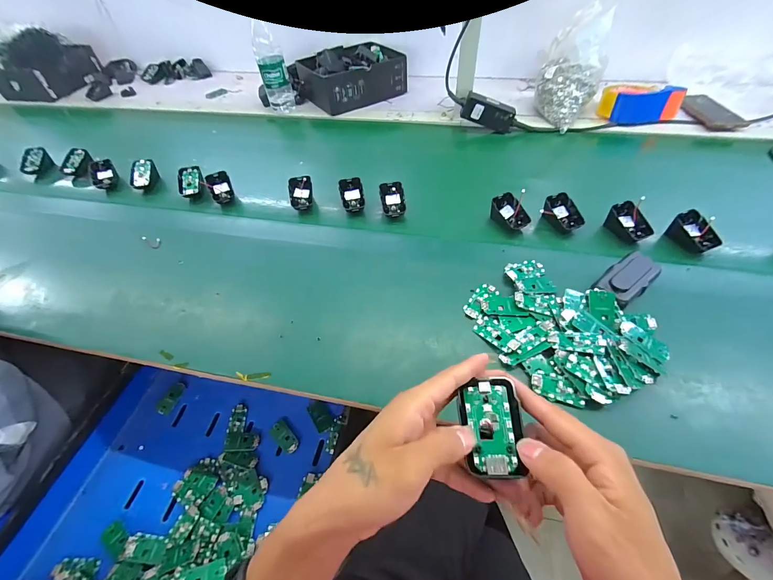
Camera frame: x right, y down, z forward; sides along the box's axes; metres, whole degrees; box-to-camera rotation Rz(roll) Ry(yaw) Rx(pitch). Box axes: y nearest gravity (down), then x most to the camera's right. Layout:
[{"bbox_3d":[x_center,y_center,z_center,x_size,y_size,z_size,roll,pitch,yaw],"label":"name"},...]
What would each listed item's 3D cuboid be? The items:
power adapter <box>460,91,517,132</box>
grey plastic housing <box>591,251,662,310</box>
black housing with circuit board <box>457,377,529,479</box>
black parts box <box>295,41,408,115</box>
[{"bbox_3d":[0.234,-0.395,0.755,0.126,0.060,0.030,17,52,-11],"label":"power adapter"},{"bbox_3d":[0.346,-0.018,0.480,0.097,0.018,0.052,-36,59,-22],"label":"grey plastic housing"},{"bbox_3d":[0.075,0.097,0.243,0.042,0.010,0.068,0,52,3],"label":"black housing with circuit board"},{"bbox_3d":[-0.085,-0.581,0.907,0.255,0.087,0.179,-28,56,-17],"label":"black parts box"}]

